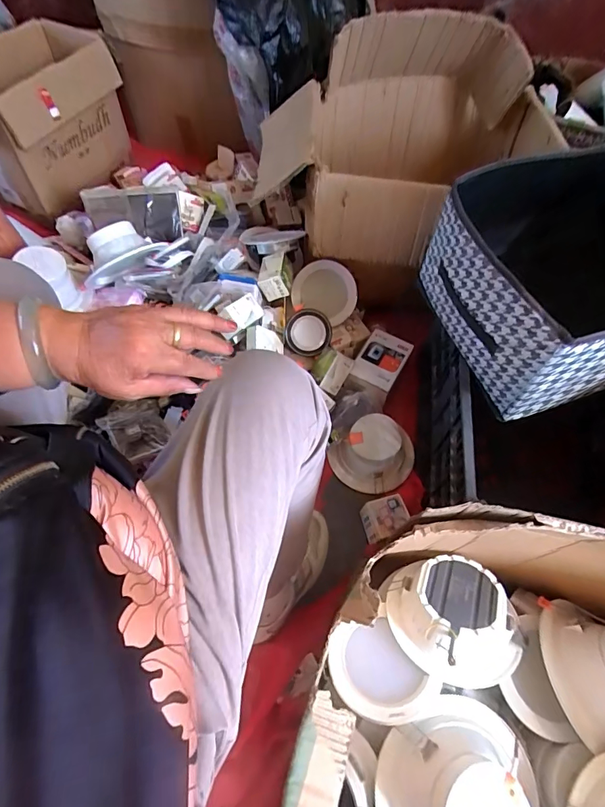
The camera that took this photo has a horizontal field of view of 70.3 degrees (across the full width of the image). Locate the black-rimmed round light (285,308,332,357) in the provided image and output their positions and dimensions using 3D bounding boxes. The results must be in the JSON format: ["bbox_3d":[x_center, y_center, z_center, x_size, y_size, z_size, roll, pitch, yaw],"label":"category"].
[{"bbox_3d":[0.012,-0.139,0.860,0.090,0.091,0.021,0,21,4],"label":"black-rimmed round light"}]

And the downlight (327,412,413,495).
[{"bbox_3d":[0.136,0.098,0.825,0.151,0.101,0.134,30,64,14],"label":"downlight"}]

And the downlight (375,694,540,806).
[{"bbox_3d":[0.167,0.409,0.458,0.149,0.070,0.164,32,65,15],"label":"downlight"}]

